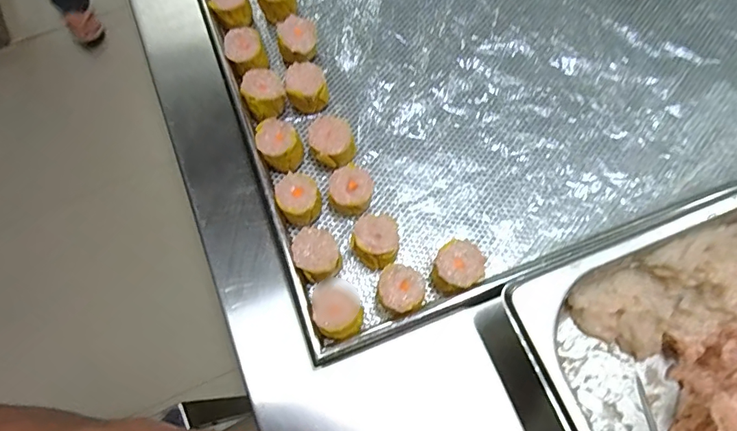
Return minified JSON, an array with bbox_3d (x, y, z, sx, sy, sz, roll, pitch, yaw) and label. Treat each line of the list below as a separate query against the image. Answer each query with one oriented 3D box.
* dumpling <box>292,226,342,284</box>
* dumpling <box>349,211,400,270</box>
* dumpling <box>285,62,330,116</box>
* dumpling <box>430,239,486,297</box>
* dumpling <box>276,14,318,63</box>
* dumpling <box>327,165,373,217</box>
[{"bbox_3d":[-0.039,0.033,0.370,0.034,0.036,0.041,-19,71,-6],"label":"dumpling"},{"bbox_3d":[0.006,0.020,0.373,0.036,0.033,0.040,17,72,7],"label":"dumpling"},{"bbox_3d":[-0.055,-0.111,0.415,0.033,0.029,0.038,-20,71,-6],"label":"dumpling"},{"bbox_3d":[0.066,0.043,0.361,0.041,0.036,0.035,-39,75,-12],"label":"dumpling"},{"bbox_3d":[-0.063,-0.156,0.430,0.034,0.031,0.040,-8,71,-2],"label":"dumpling"},{"bbox_3d":[-0.014,-0.018,0.389,0.034,0.030,0.037,2,71,2],"label":"dumpling"}]

